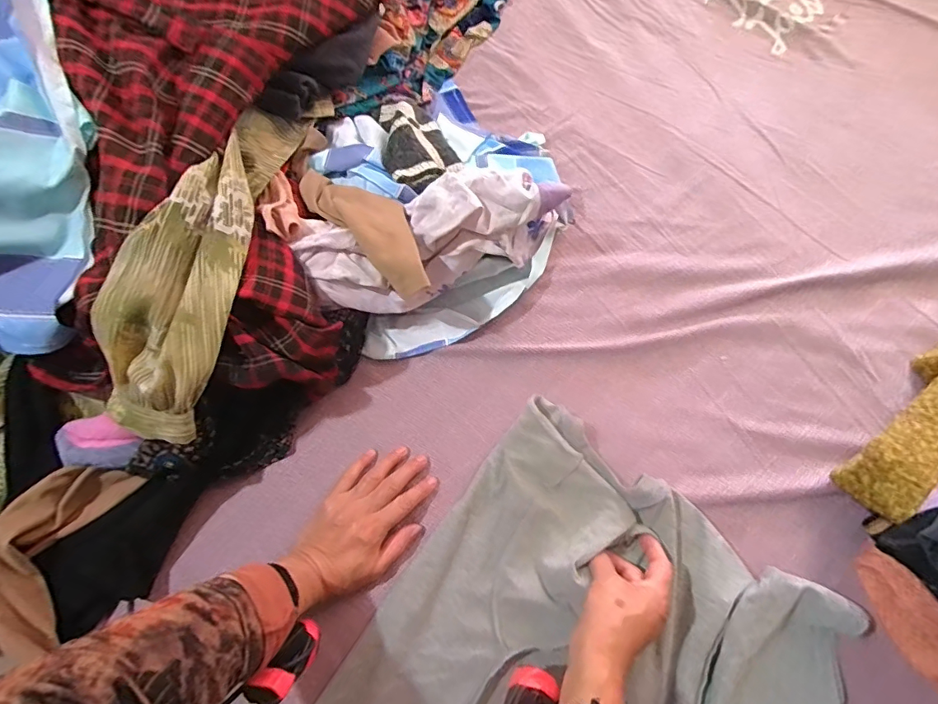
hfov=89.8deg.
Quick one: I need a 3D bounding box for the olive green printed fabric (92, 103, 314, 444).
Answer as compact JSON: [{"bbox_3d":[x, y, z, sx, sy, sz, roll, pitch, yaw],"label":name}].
[{"bbox_3d":[-0.255,-0.111,0.472,0.106,0.096,0.394,15,74,6],"label":"olive green printed fabric"}]

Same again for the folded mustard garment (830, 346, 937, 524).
[{"bbox_3d":[0.473,0.077,0.490,0.231,0.080,0.073,-35,75,-10],"label":"folded mustard garment"}]

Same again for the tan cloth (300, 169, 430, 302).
[{"bbox_3d":[-0.110,-0.146,0.517,0.216,0.045,0.076,43,79,13],"label":"tan cloth"}]

